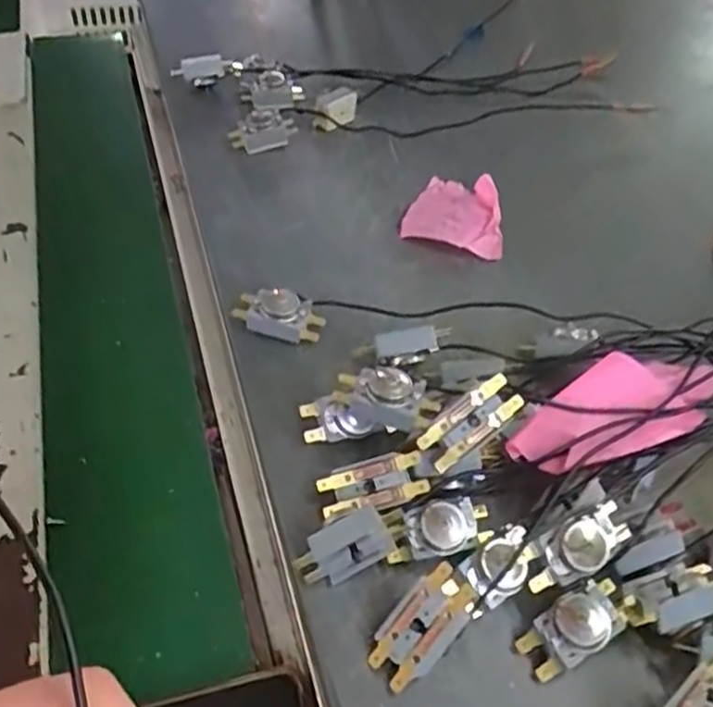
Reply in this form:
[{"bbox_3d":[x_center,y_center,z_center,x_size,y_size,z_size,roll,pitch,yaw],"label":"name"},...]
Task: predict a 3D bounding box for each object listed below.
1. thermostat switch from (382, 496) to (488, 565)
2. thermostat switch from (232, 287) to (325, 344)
[{"bbox_3d":[0.044,0.093,0.370,0.057,0.019,0.025,-10,50,-13],"label":"thermostat switch"},{"bbox_3d":[-0.053,-0.025,0.481,0.055,0.031,0.027,16,49,11],"label":"thermostat switch"}]

